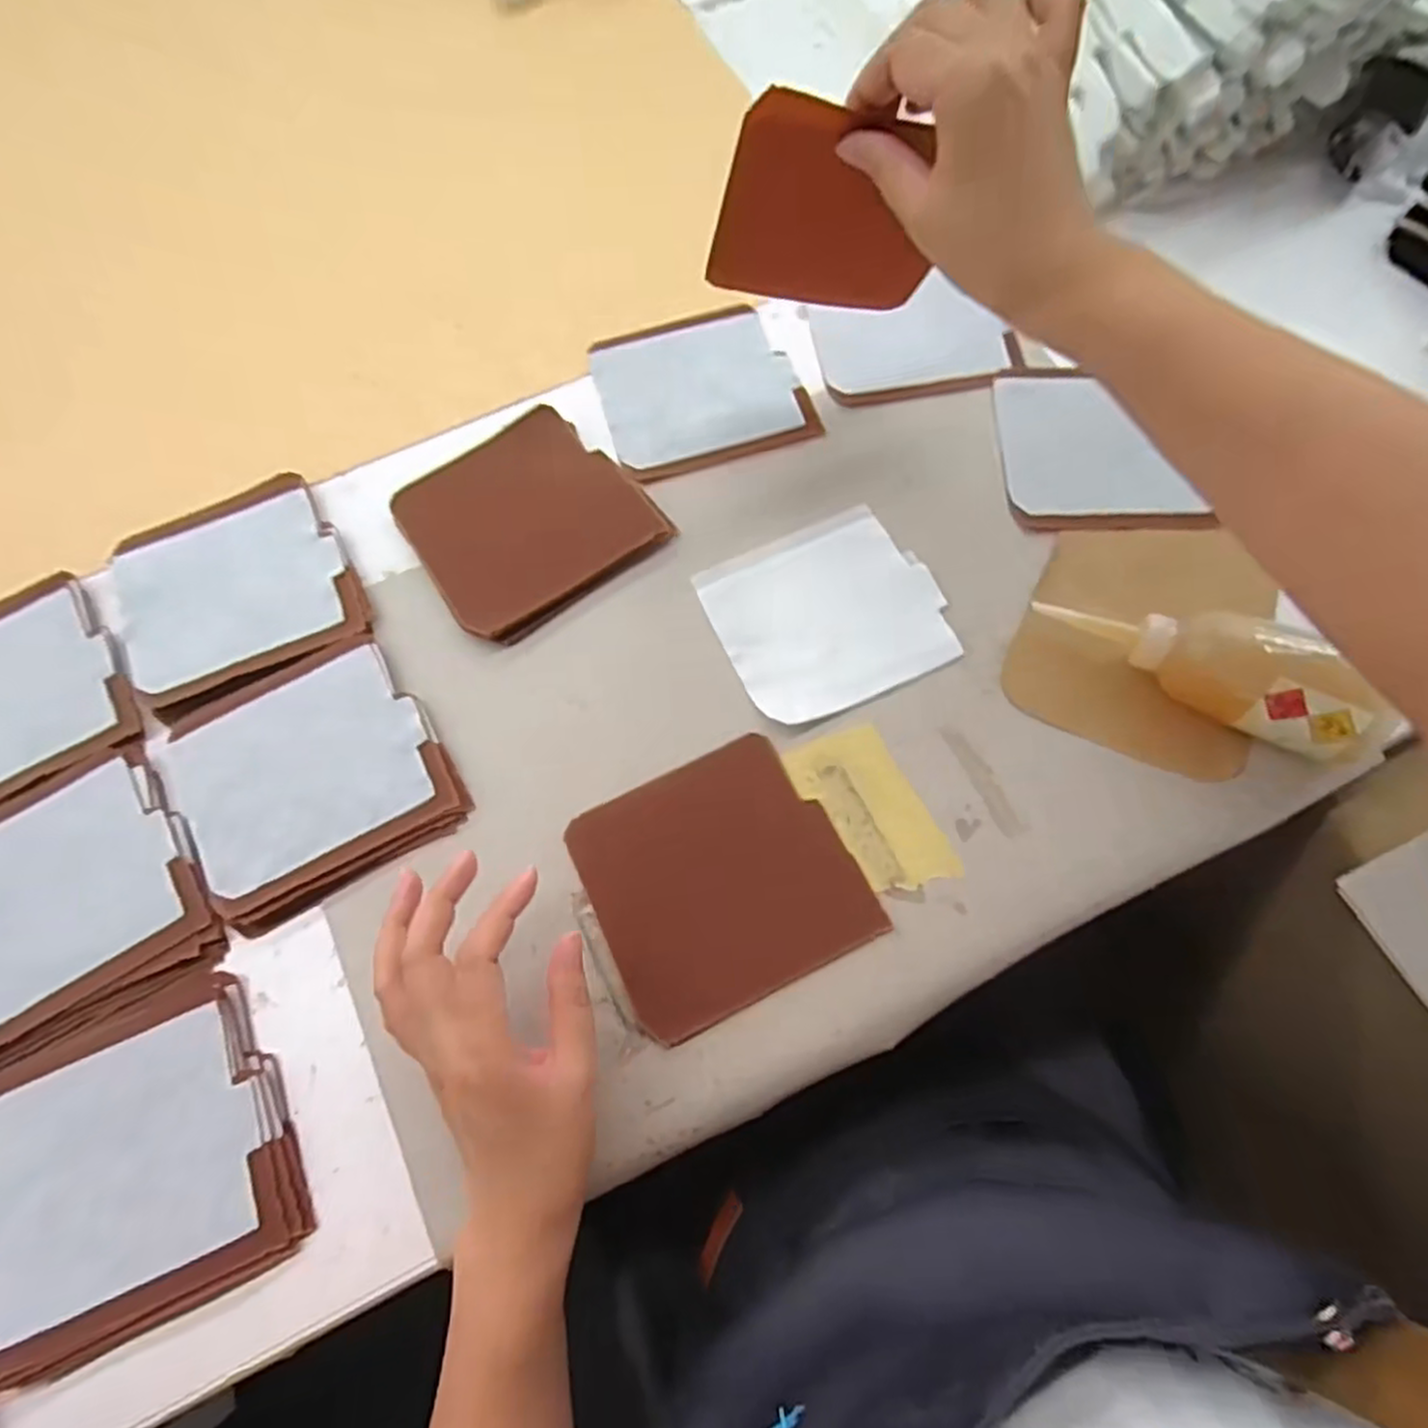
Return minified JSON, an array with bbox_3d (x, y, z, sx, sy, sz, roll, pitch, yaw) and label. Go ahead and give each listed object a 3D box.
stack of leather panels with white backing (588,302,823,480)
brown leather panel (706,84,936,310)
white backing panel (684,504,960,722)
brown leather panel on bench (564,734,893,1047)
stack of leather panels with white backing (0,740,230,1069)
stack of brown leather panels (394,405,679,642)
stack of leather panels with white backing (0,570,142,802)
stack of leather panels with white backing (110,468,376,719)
[{"bbox_3d":[-0.010,-0.228,0.505,0.134,0.005,0.128,-16,71,-4],"label":"stack of leather panels with white backing"},{"bbox_3d":[0.058,-0.252,0.367,0.109,0.101,0.010,10,73,-3],"label":"brown leather panel"},{"bbox_3d":[0.069,-0.063,0.441,0.130,0.004,0.118,-24,72,-7],"label":"white backing panel"},{"bbox_3d":[0.003,0.089,0.393,0.135,0.004,0.129,-26,72,-8],"label":"brown leather panel on bench"},{"bbox_3d":[-0.355,0.105,0.388,0.143,0.010,0.137,-33,73,-10],"label":"stack of leather panels with white backing"},{"bbox_3d":[-0.119,-0.125,0.461,0.137,0.010,0.133,-35,73,-10],"label":"stack of brown leather panels"},{"bbox_3d":[-0.434,-0.008,0.437,0.143,0.019,0.130,-30,72,-9],"label":"stack of leather panels with white backing"},{"bbox_3d":[-0.299,-0.077,0.447,0.137,0.010,0.137,-30,72,-9],"label":"stack of leather panels with white backing"}]

